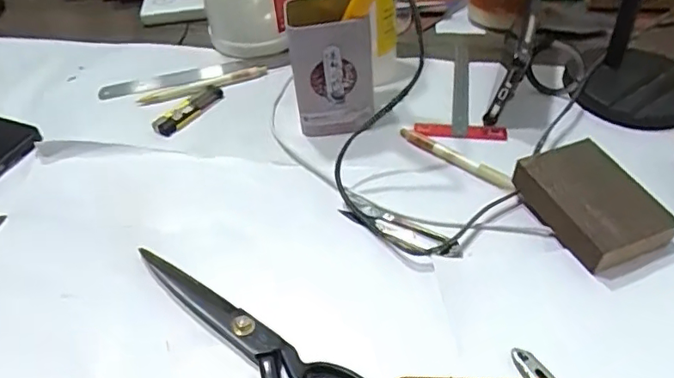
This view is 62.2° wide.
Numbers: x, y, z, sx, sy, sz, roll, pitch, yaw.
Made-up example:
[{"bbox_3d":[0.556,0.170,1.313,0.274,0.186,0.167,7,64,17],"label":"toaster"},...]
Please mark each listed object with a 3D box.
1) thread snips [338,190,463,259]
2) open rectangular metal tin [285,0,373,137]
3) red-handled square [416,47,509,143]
[{"bbox_3d":[0.046,0.031,0.452,0.113,0.010,0.032,26,52,30],"label":"thread snips"},{"bbox_3d":[-0.007,-0.121,0.543,0.073,0.115,0.074,-10,43,-3],"label":"open rectangular metal tin"},{"bbox_3d":[0.127,-0.103,0.596,0.084,0.016,0.165,0,44,7],"label":"red-handled square"}]

